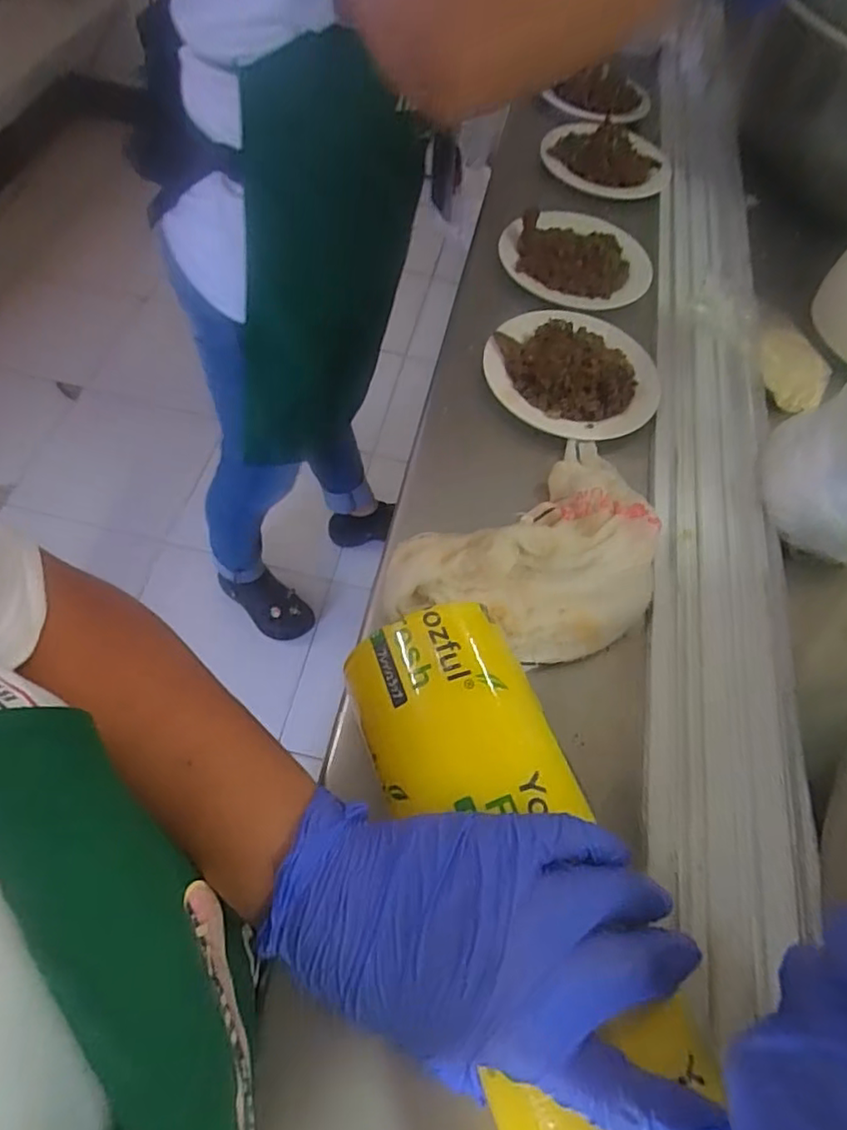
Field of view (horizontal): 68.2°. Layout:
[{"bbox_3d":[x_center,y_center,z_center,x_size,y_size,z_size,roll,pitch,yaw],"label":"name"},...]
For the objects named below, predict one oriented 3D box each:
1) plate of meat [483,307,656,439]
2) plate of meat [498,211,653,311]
[{"bbox_3d":[0.135,-0.169,0.530,0.157,0.024,0.138,-18,63,-11],"label":"plate of meat"},{"bbox_3d":[0.152,-0.310,0.623,0.138,0.041,0.139,1,61,-1],"label":"plate of meat"}]

